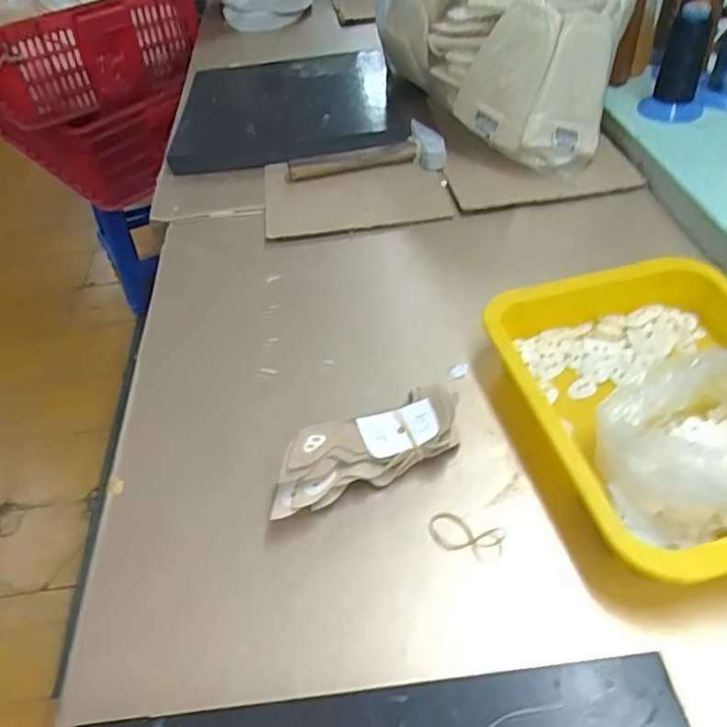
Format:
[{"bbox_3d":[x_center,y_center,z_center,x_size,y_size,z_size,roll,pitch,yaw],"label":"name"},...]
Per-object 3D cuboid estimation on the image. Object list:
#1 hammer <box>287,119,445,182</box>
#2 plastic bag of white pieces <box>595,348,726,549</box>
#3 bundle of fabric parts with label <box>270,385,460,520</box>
[{"bbox_3d":[0.004,-0.258,0.769,0.189,0.025,0.071,-7,44,0],"label":"hammer"},{"bbox_3d":[0.228,0.047,0.400,0.144,0.062,0.109,-13,44,-6],"label":"plastic bag of white pieces"},{"bbox_3d":[0.000,0.058,0.435,0.143,0.040,0.049,-21,46,-14],"label":"bundle of fabric parts with label"}]

